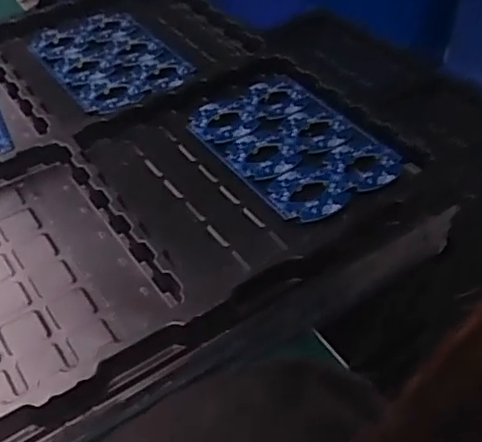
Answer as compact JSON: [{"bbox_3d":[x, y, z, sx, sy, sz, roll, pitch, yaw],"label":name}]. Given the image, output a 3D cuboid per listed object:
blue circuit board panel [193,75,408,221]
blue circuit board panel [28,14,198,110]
[{"bbox_3d":[0.050,-0.079,0.622,0.137,0.011,0.204,-27,51,-23],"label":"blue circuit board panel"},{"bbox_3d":[-0.159,-0.197,0.745,0.140,0.007,0.200,-29,52,-24],"label":"blue circuit board panel"}]

